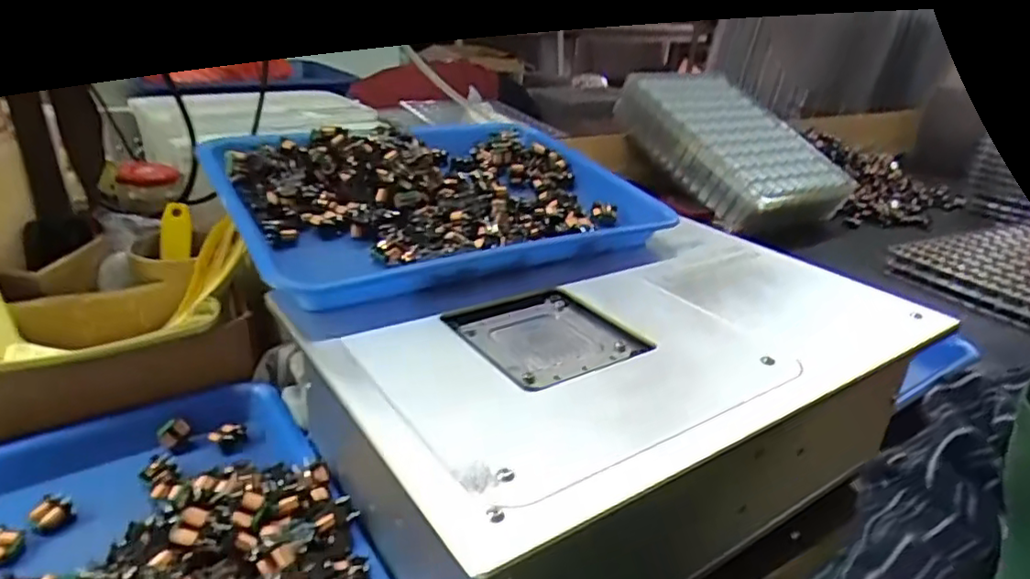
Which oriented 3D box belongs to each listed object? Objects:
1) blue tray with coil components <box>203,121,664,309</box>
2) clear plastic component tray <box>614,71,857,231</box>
[{"bbox_3d":[-0.058,-0.081,0.502,0.323,0.053,0.235,-12,31,-31],"label":"blue tray with coil components"},{"bbox_3d":[0.360,-0.241,1.027,0.269,0.084,0.355,-18,57,-28],"label":"clear plastic component tray"}]

